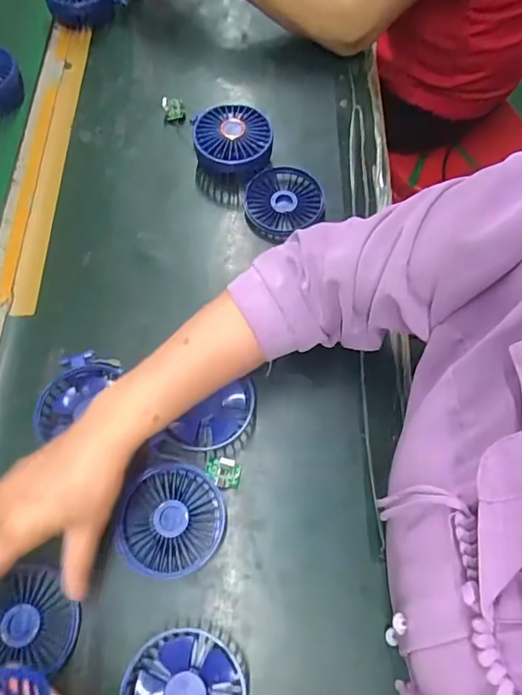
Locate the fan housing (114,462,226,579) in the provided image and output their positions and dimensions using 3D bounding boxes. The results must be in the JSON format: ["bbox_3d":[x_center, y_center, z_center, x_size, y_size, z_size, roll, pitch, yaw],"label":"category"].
[{"bbox_3d":[-0.075,0.146,0.432,0.085,0.019,0.087,-1,66,1],"label":"fan housing"}]

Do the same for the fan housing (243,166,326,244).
[{"bbox_3d":[0.022,-0.162,0.566,0.087,0.024,0.076,-29,68,-11],"label":"fan housing"}]

